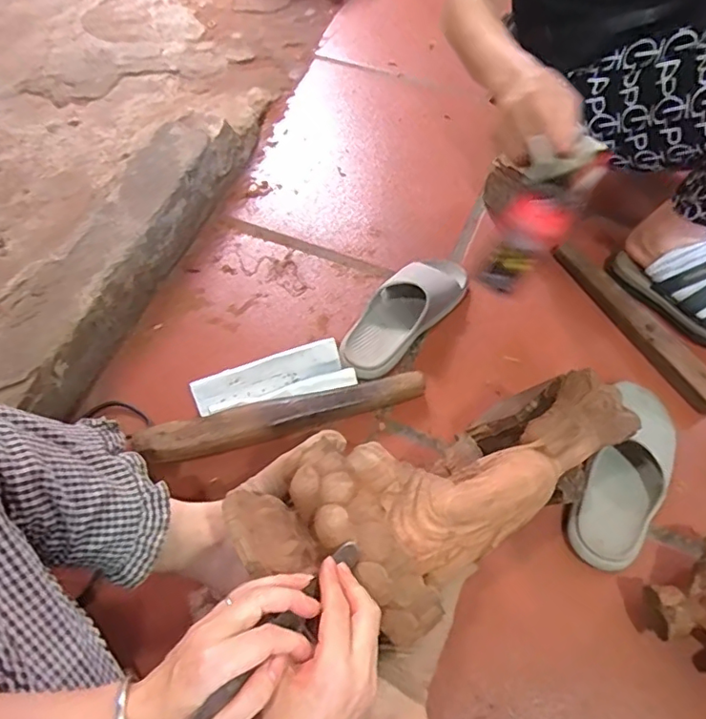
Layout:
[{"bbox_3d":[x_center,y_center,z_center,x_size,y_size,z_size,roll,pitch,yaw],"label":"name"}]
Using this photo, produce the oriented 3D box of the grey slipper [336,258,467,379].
[{"bbox_3d":[0.076,-0.075,0.840,0.099,0.071,0.254,37,66,22],"label":"grey slipper"}]

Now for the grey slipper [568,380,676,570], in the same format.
[{"bbox_3d":[0.349,0.142,0.698,0.093,0.058,0.252,25,63,17],"label":"grey slipper"}]

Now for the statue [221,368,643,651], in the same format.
[{"bbox_3d":[0.089,0.141,0.537,0.385,0.132,0.173,-18,59,-19],"label":"statue"}]

